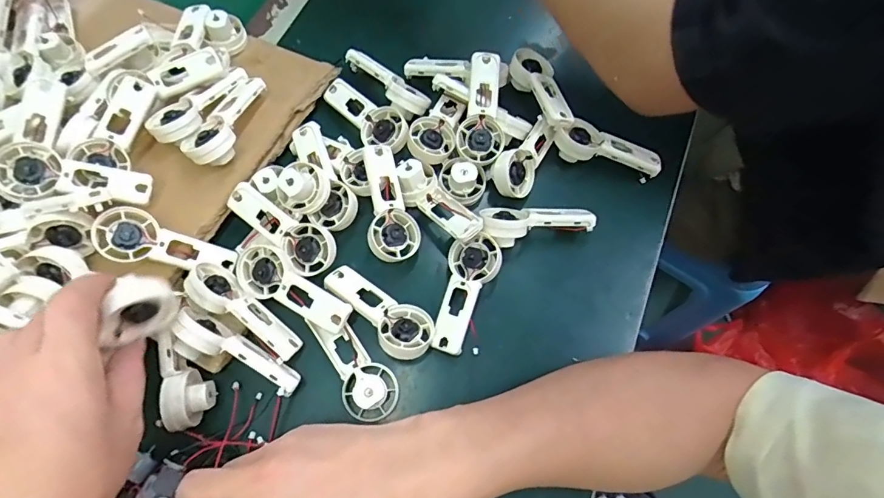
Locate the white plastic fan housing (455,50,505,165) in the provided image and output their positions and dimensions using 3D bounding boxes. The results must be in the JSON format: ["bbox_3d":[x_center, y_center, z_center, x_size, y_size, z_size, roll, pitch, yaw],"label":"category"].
[{"bbox_3d":[0.034,-0.119,0.380,0.038,0.014,0.092,4,92,1],"label":"white plastic fan housing"}]

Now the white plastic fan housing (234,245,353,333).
[{"bbox_3d":[-0.113,0.030,0.338,0.097,0.012,0.034,32,72,11],"label":"white plastic fan housing"}]

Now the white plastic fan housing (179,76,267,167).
[{"bbox_3d":[-0.174,-0.105,0.378,0.033,0.028,0.091,27,71,9],"label":"white plastic fan housing"}]

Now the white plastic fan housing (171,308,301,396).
[{"bbox_3d":[-0.144,0.075,0.317,0.091,0.029,0.027,33,72,-10],"label":"white plastic fan housing"}]

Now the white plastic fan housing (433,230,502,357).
[{"bbox_3d":[0.020,0.034,0.348,0.039,0.024,0.091,12,70,4],"label":"white plastic fan housing"}]

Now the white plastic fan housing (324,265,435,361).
[{"bbox_3d":[-0.048,0.045,0.339,0.092,0.024,0.039,35,73,12],"label":"white plastic fan housing"}]

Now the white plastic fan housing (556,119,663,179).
[{"bbox_3d":[0.142,-0.086,0.385,0.092,0.021,0.034,20,70,7],"label":"white plastic fan housing"}]

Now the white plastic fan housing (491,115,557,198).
[{"bbox_3d":[0.069,-0.075,0.386,0.068,0.023,0.038,-50,120,-16],"label":"white plastic fan housing"}]

